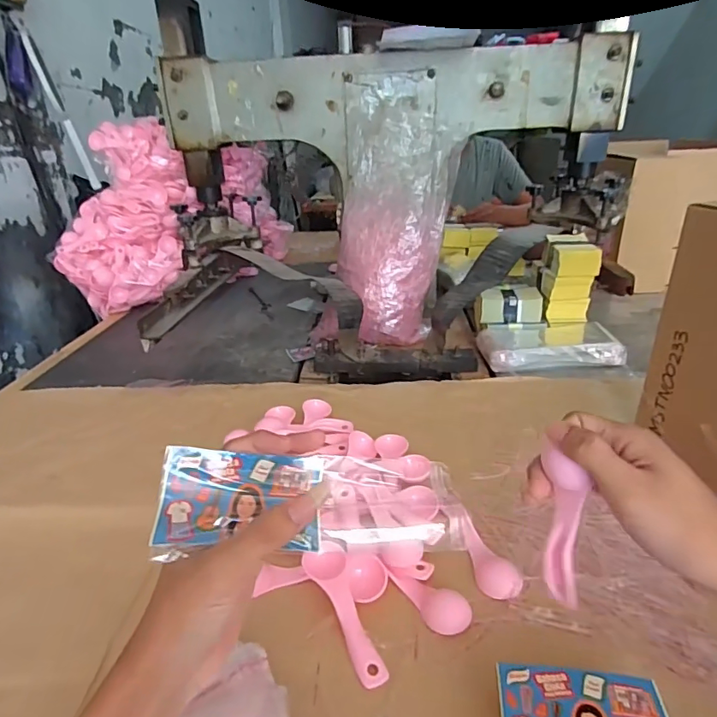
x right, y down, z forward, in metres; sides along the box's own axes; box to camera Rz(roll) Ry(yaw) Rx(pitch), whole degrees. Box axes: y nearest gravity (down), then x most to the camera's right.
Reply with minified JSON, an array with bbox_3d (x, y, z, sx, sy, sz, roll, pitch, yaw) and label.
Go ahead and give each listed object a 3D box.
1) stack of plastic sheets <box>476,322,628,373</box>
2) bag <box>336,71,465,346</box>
[{"bbox_3d":[0.288,-0.017,0.729,0.200,0.034,0.116,-2,26,4],"label":"stack of plastic sheets"},{"bbox_3d":[0.064,-0.242,0.789,0.185,0.432,0.101,1,-6,11],"label":"bag"}]

